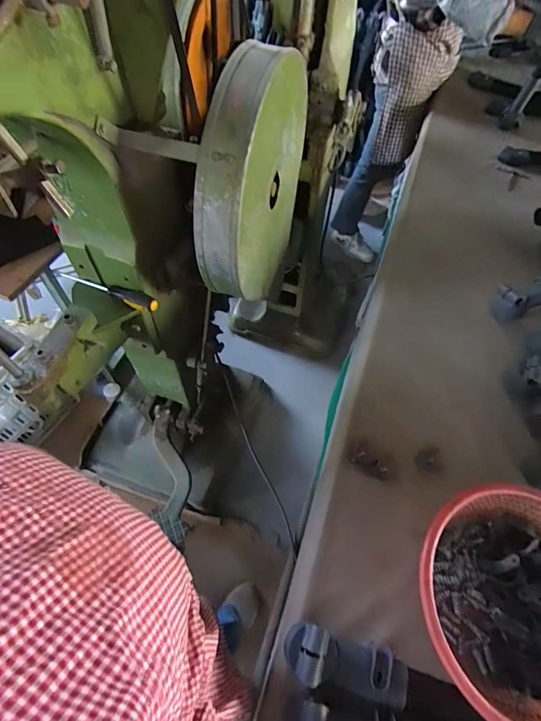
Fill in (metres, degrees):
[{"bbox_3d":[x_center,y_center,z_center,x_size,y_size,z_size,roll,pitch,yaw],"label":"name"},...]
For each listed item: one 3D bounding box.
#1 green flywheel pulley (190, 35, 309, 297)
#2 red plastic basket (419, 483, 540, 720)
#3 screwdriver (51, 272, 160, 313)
[{"bbox_3d":[-0.026,-0.321,0.737,0.085,0.414,0.401,17,60,7],"label":"green flywheel pulley"},{"bbox_3d":[0.355,0.346,0.556,0.299,0.089,0.288,1,59,-2],"label":"red plastic basket"},{"bbox_3d":[-0.328,-0.144,0.781,0.234,0.027,0.030,21,61,10],"label":"screwdriver"}]

